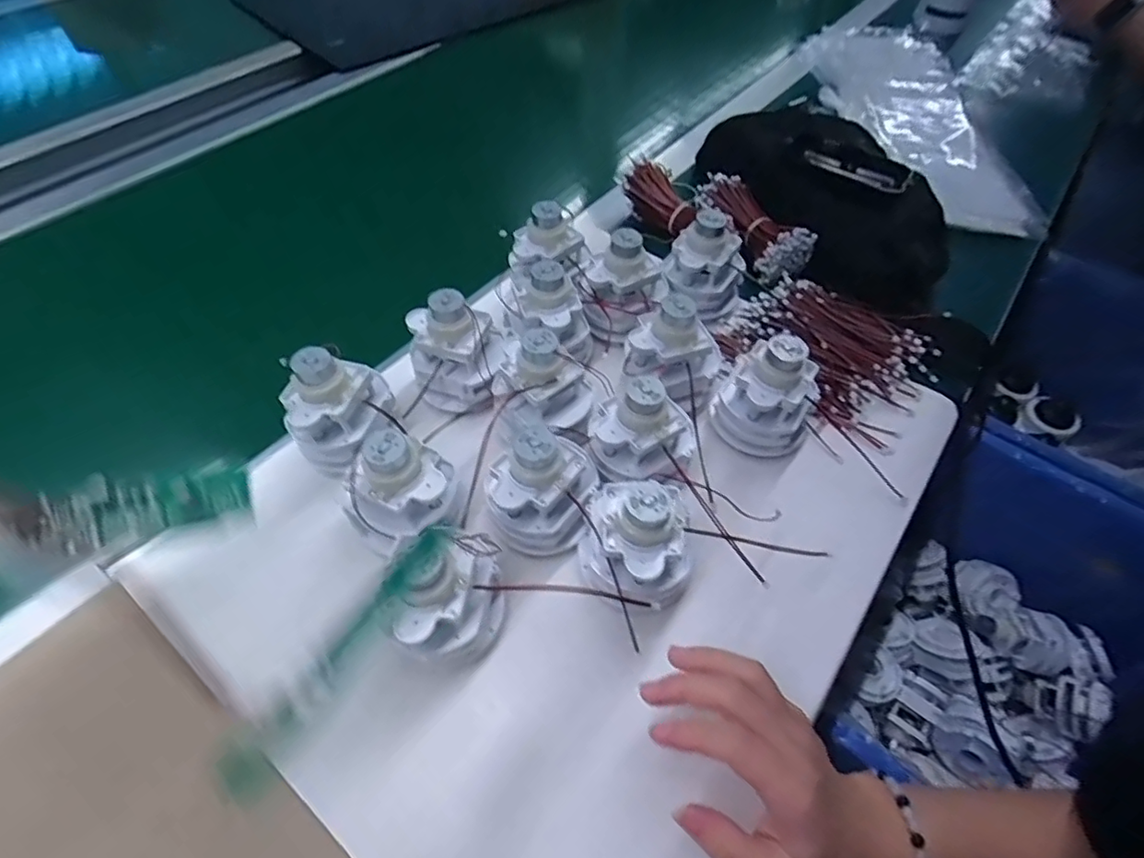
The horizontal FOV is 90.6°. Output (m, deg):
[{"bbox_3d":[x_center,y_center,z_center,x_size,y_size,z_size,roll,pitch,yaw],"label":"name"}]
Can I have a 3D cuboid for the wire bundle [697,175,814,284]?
[{"bbox_3d":[0.169,-0.195,0.530,0.051,0.036,0.122,-21,58,-17],"label":"wire bundle"}]

